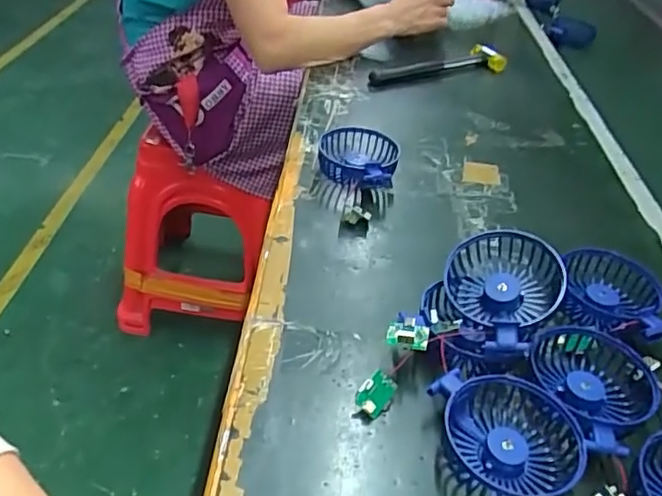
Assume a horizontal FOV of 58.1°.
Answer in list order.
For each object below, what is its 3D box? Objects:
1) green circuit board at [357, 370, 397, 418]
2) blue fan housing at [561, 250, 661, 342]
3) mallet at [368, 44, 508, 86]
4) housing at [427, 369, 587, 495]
[{"bbox_3d":[0.032,0.104,0.426,0.023,0.005,0.029,41,77,6],"label":"green circuit board"},{"bbox_3d":[0.243,0.042,0.519,0.079,0.028,0.095,15,40,12],"label":"blue fan housing"},{"bbox_3d":[0.162,-0.281,0.928,0.243,0.030,0.053,-13,42,-21],"label":"mallet"},{"bbox_3d":[0.120,0.124,0.403,0.082,0.034,0.090,3,39,-3],"label":"housing"}]

